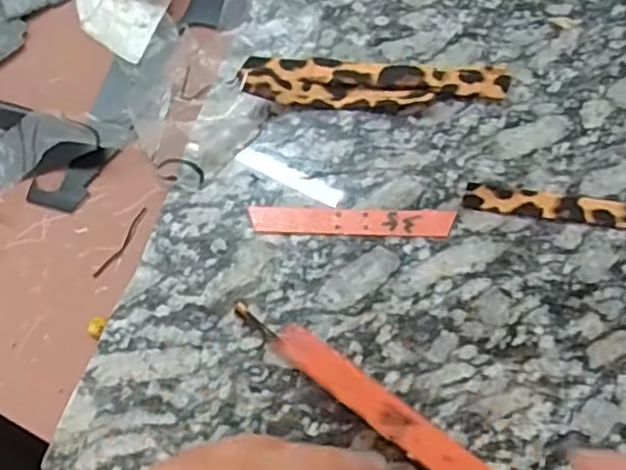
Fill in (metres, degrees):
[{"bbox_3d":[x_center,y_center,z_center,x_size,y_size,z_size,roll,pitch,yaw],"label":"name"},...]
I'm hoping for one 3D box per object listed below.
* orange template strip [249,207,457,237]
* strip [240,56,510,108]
[{"bbox_3d":[0.017,-0.006,0.282,0.084,0.004,0.011,1,72,1],"label":"orange template strip"},{"bbox_3d":[0.028,-0.070,0.297,0.115,0.017,0.023,0,72,1],"label":"strip"}]

